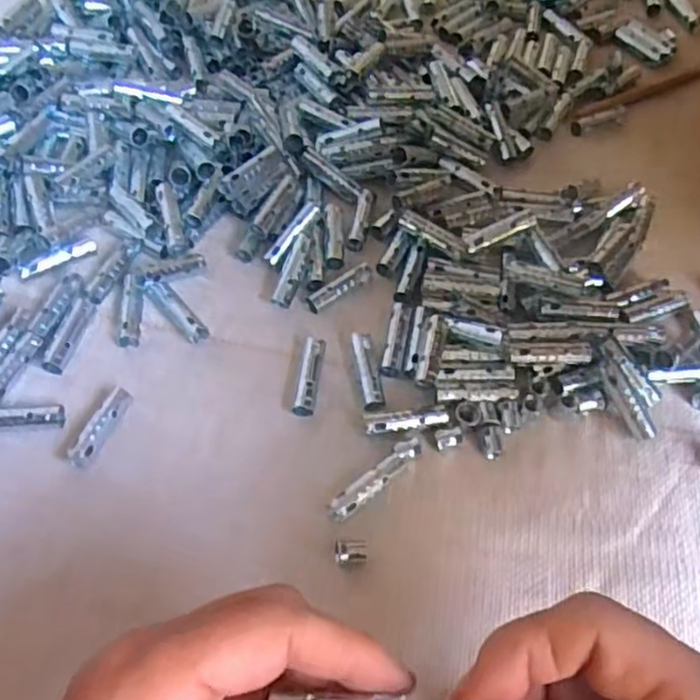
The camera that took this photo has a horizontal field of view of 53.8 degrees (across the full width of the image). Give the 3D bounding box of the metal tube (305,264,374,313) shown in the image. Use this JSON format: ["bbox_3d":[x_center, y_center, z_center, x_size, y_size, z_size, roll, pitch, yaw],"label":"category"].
[{"bbox_3d":[-0.004,-0.033,0.354,0.042,0.008,0.009,-35,67,-20],"label":"metal tube"}]

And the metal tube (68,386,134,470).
[{"bbox_3d":[-0.110,0.035,0.306,0.009,0.011,0.038,21,61,10],"label":"metal tube"}]

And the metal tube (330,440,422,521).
[{"bbox_3d":[0.011,0.056,0.297,0.048,0.012,0.009,-38,68,-21],"label":"metal tube"}]

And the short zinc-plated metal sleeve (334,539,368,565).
[{"bbox_3d":[0.001,0.082,0.281,0.013,0.008,0.010,-1,60,-2],"label":"short zinc-plated metal sleeve"}]

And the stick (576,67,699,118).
[{"bbox_3d":[0.193,-0.171,0.453,0.111,0.004,0.012,-25,64,-15],"label":"stick"}]

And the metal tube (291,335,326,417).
[{"bbox_3d":[-0.019,0.012,0.325,0.010,0.010,0.039,9,60,3],"label":"metal tube"}]

